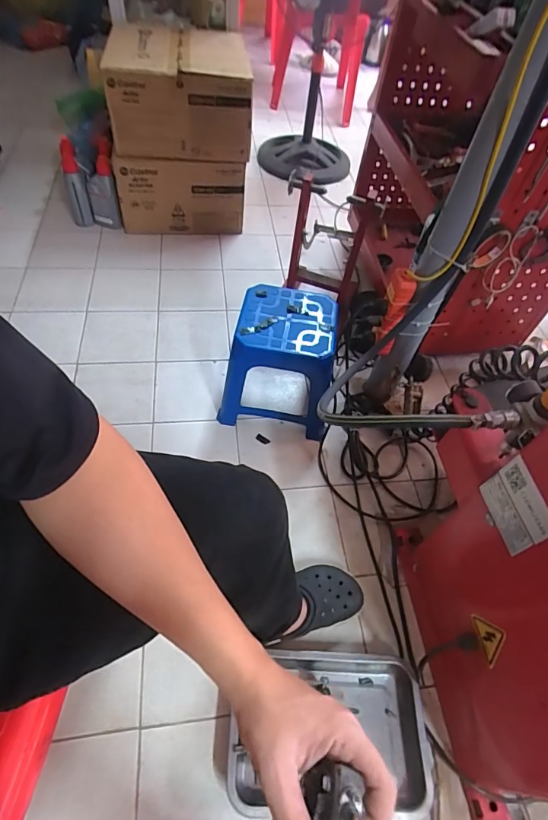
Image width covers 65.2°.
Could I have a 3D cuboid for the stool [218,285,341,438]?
[{"bbox_3d":[0.015,-0.116,1.027,0.240,0.253,0.237,11,55,1],"label":"stool"}]

